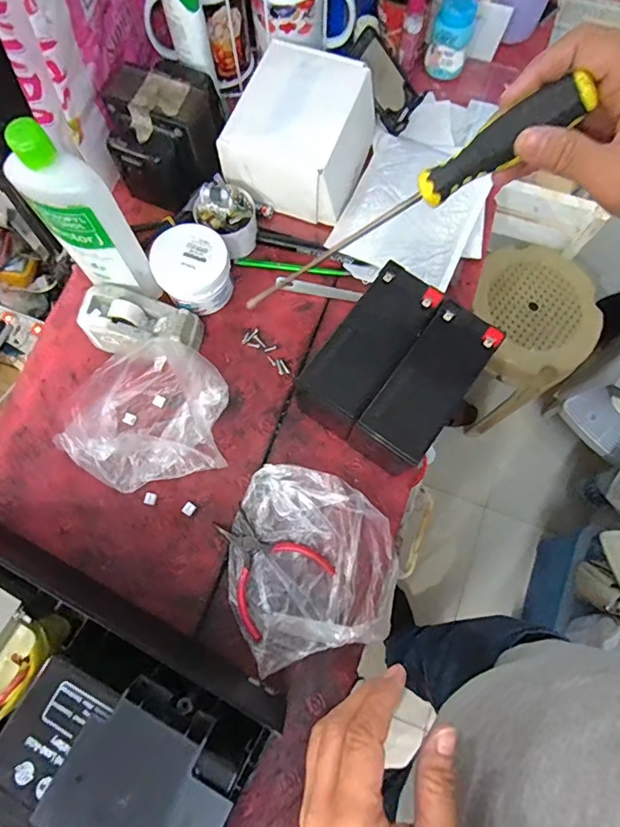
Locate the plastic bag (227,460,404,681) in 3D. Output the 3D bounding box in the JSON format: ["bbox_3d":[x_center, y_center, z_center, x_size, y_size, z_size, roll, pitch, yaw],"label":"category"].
[{"bbox_3d":[0.000,0.133,0.461,0.158,0.028,0.173,-18,76,-6],"label":"plastic bag"}]

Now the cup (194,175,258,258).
[{"bbox_3d":[-0.090,-0.211,0.527,0.063,0.068,0.067,0,75,-1],"label":"cup"}]

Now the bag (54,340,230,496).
[{"bbox_3d":[-0.167,-0.002,0.479,0.161,0.055,0.147,2,75,0],"label":"bag"}]

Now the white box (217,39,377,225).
[{"bbox_3d":[-0.007,-0.313,0.544,0.139,0.081,0.164,20,75,4],"label":"white box"}]

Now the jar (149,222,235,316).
[{"bbox_3d":[-0.123,-0.152,0.518,0.075,0.060,0.073,0,75,-1],"label":"jar"}]

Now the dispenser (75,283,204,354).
[{"bbox_3d":[-0.176,-0.094,0.507,0.119,0.050,0.063,7,75,1],"label":"dispenser"}]

